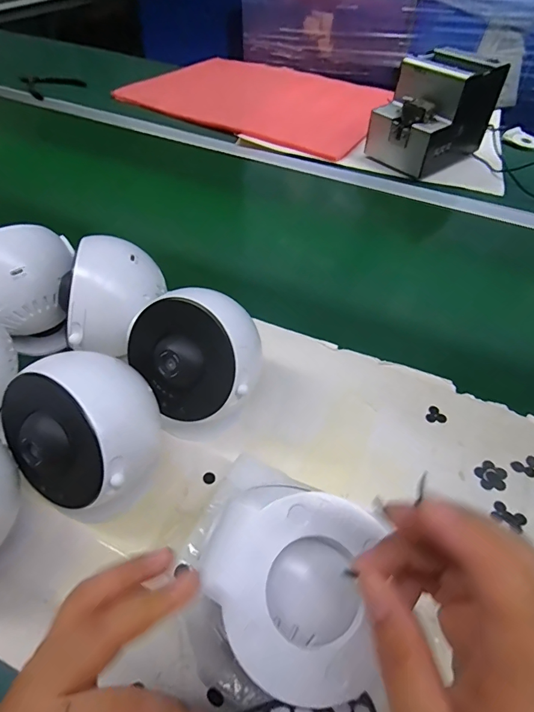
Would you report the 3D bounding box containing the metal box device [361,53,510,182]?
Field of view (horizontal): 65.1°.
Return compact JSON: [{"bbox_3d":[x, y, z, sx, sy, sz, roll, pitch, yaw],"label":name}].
[{"bbox_3d":[0.289,-0.423,0.729,0.184,0.147,0.128,-32,58,-26],"label":"metal box device"}]

